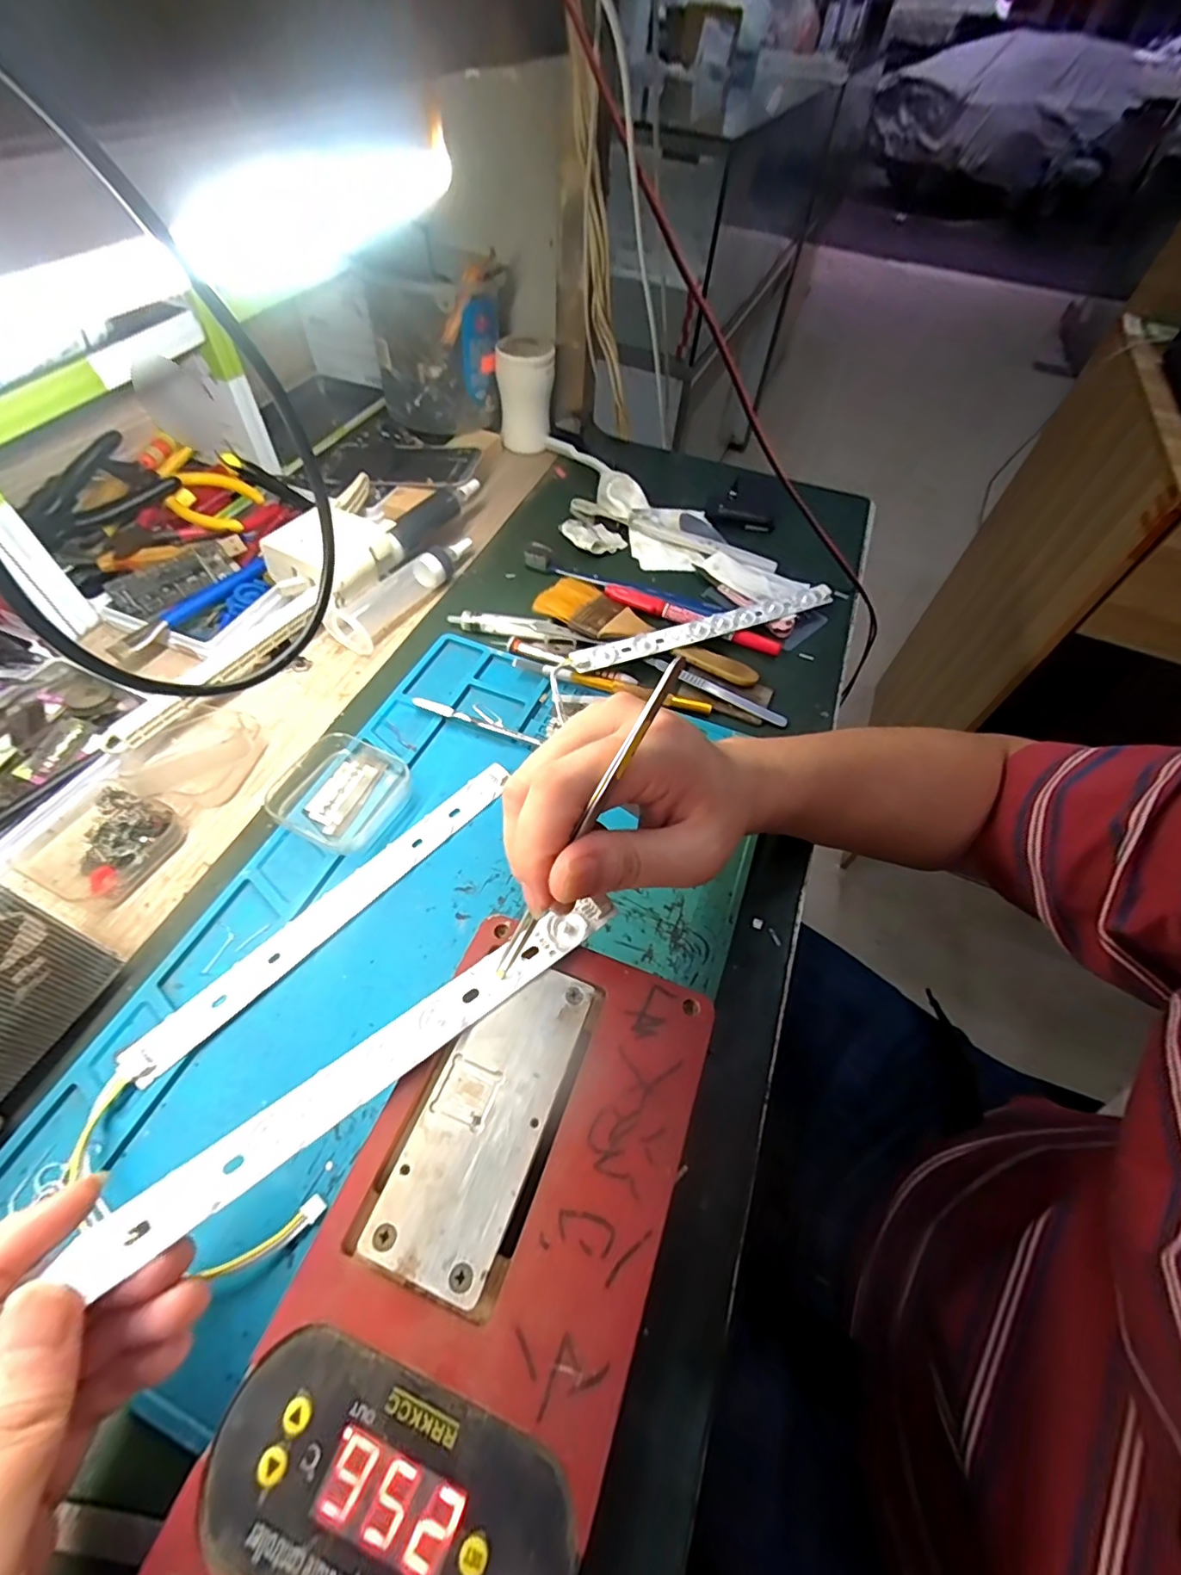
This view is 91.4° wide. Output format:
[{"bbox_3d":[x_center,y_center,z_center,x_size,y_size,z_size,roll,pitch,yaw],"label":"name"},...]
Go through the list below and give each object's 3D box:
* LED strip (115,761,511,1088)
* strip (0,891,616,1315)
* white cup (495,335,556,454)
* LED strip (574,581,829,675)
[{"bbox_3d":[-0.124,0.054,0.295,0.020,0.008,0.215,37,61,18],"label":"LED strip"},{"bbox_3d":[-0.070,0.092,0.203,0.189,0.007,0.015,-29,63,-24],"label":"strip"},{"bbox_3d":[-0.061,-0.376,0.555,0.053,0.085,0.043,1,56,-4],"label":"white cup"},{"bbox_3d":[0.085,-0.118,0.419,0.213,0.009,0.018,-18,79,-17],"label":"LED strip"}]

